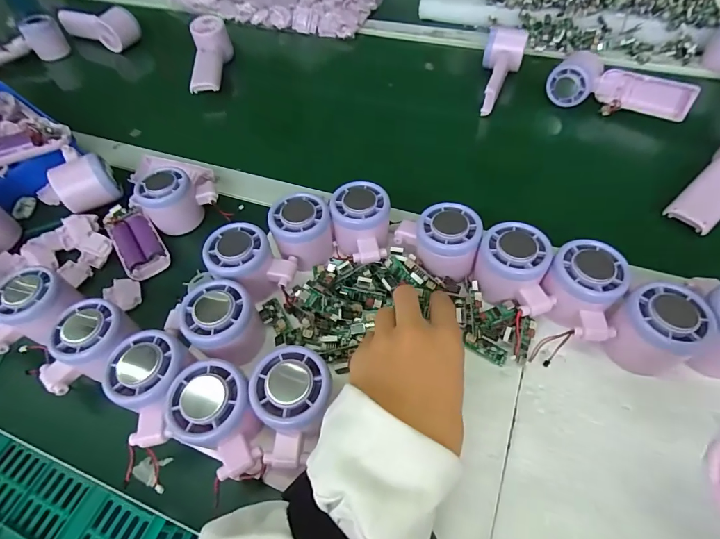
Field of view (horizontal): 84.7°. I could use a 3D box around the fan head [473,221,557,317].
[{"bbox_3d":[0.130,0.001,0.333,0.059,0.047,0.071,4,55,7],"label":"fan head"}]

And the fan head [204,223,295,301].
[{"bbox_3d":[-0.095,-0.004,0.355,0.072,0.053,0.050,8,55,9],"label":"fan head"}]

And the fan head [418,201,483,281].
[{"bbox_3d":[0.078,-0.026,0.355,0.056,0.044,0.053,9,55,10],"label":"fan head"}]

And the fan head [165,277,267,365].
[{"bbox_3d":[-0.112,0.043,0.321,0.057,0.060,0.055,-2,54,2],"label":"fan head"}]

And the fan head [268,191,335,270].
[{"bbox_3d":[-0.054,-0.036,0.375,0.053,0.053,0.050,-2,54,2],"label":"fan head"}]

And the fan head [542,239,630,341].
[{"bbox_3d":[0.180,0.019,0.320,0.060,0.052,0.068,26,60,20],"label":"fan head"}]

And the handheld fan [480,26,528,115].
[{"bbox_3d":[0.199,-0.284,0.558,0.054,0.049,0.144,13,56,12],"label":"handheld fan"}]

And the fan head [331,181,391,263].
[{"bbox_3d":[0.001,-0.042,0.372,0.055,0.044,0.072,0,54,4],"label":"fan head"}]

